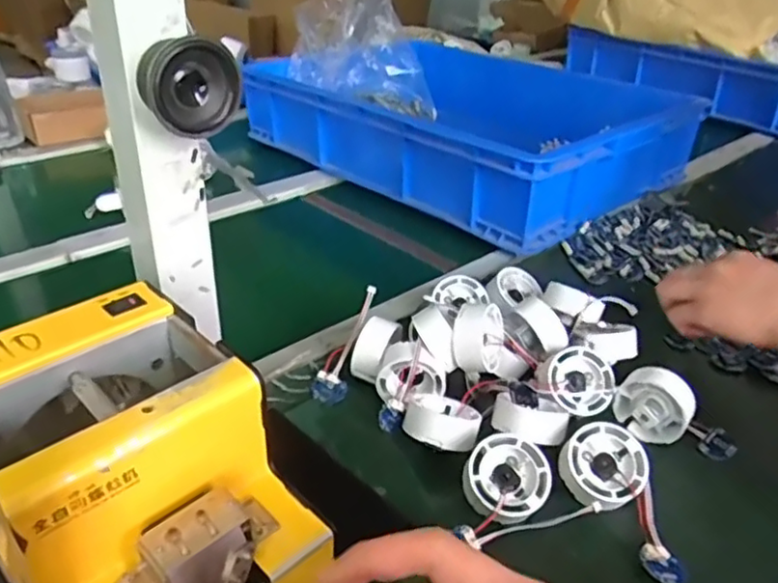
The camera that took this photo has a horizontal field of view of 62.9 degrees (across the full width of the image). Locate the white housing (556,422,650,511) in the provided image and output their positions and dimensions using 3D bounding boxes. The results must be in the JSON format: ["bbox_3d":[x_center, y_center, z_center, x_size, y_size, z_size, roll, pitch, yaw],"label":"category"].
[{"bbox_3d":[0.149,0.120,0.438,0.054,0.027,0.053,-2,50,2],"label":"white housing"}]

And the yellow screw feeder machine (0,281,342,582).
[{"bbox_3d":[-0.129,0.099,0.323,0.125,0.125,0.173,-25,41,-37],"label":"yellow screw feeder machine"}]

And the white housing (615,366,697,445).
[{"bbox_3d":[0.204,0.091,0.492,0.053,0.058,0.034,19,35,25],"label":"white housing"}]

